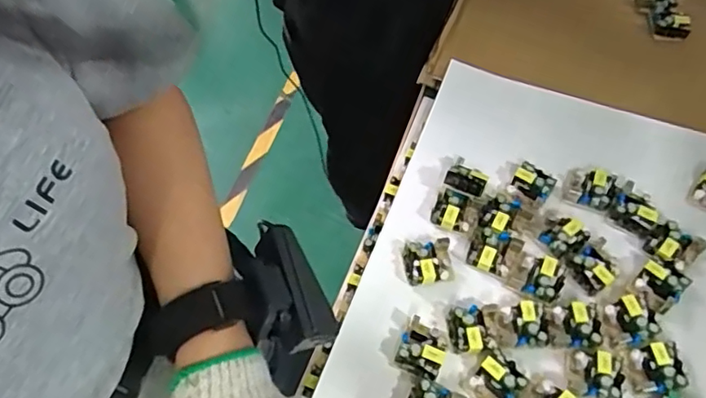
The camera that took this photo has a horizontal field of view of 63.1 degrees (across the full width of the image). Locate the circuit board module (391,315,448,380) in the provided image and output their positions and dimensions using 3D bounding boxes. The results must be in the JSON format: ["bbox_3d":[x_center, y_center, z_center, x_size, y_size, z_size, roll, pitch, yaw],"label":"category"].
[{"bbox_3d":[0.052,0.112,0.430,0.034,0.013,0.038,21,64,12],"label":"circuit board module"}]

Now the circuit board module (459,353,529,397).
[{"bbox_3d":[0.103,0.133,0.415,0.038,0.013,0.034,-40,67,-19],"label":"circuit board module"}]

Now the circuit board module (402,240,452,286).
[{"bbox_3d":[0.059,0.050,0.463,0.037,0.013,0.034,-5,61,-1],"label":"circuit board module"}]

